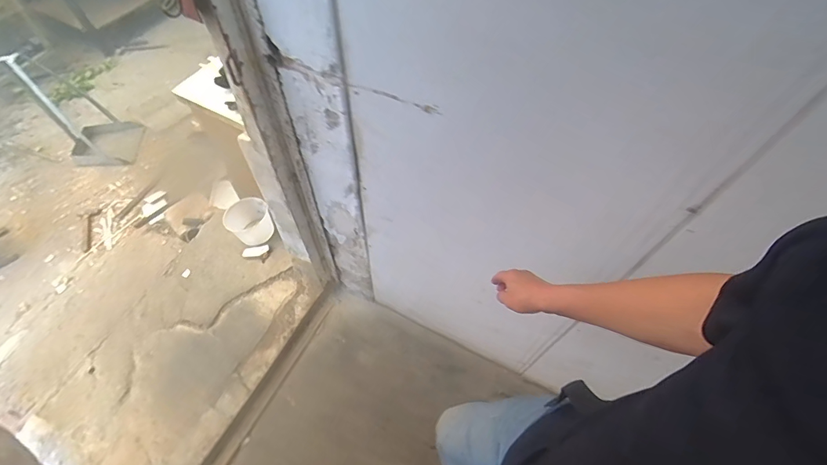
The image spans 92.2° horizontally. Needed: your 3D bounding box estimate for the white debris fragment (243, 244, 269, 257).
[{"bbox_3d":[-0.657,0.078,1.657,0.107,0.017,0.042,-10,60,-10],"label":"white debris fragment"}]

